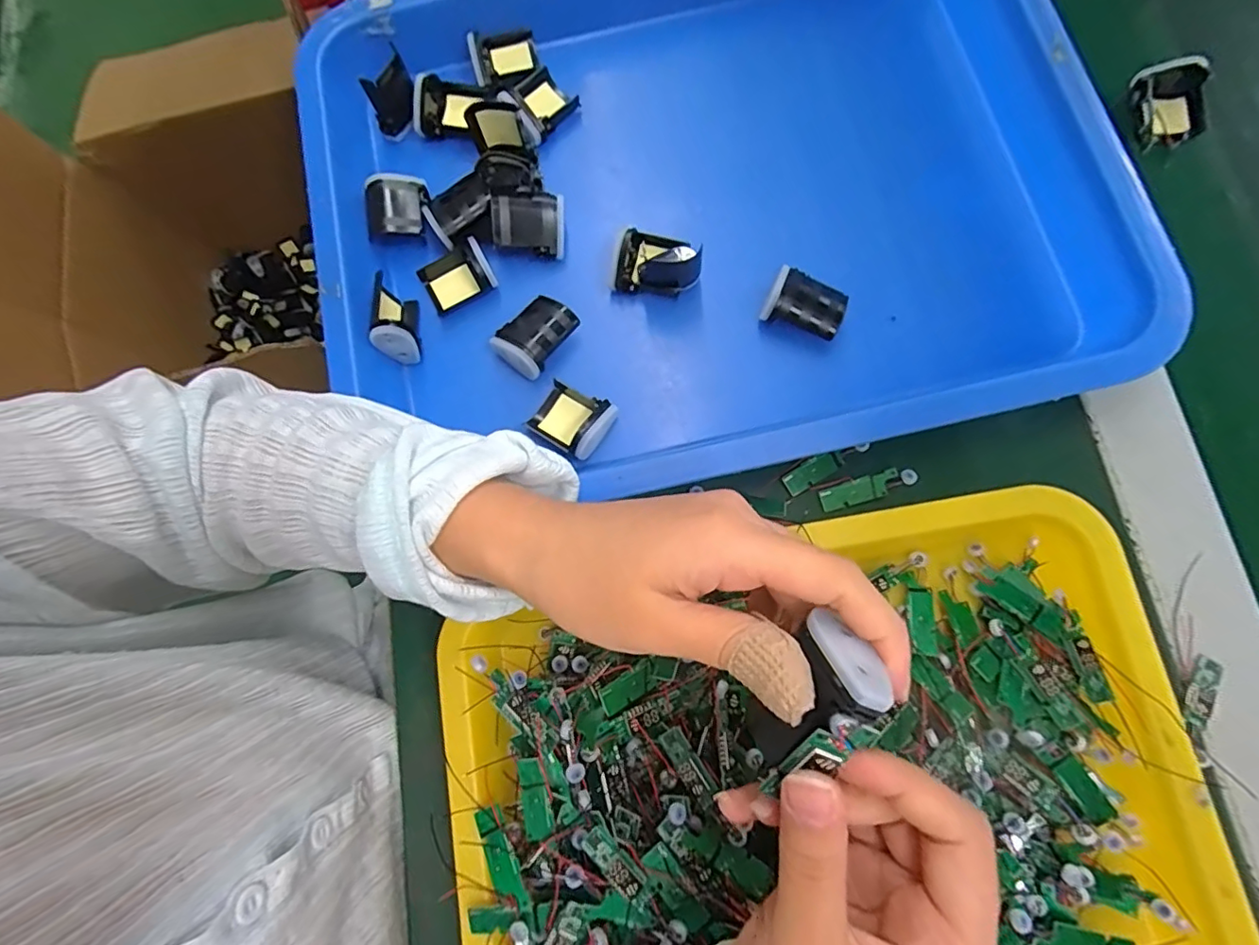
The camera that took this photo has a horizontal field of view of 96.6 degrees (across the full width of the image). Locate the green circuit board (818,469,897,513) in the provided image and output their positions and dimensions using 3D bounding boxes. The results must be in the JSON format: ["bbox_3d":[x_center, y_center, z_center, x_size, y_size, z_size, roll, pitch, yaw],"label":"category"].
[{"bbox_3d":[0.125,0.010,0.306,0.043,0.005,0.013,-16,78,0],"label":"green circuit board"}]

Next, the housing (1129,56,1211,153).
[{"bbox_3d":[0.341,-0.231,0.349,0.044,0.023,0.046,-8,78,2],"label":"housing"}]

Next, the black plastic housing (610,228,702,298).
[{"bbox_3d":[0.015,-0.124,0.322,0.050,0.031,0.032,3,79,4],"label":"black plastic housing"}]

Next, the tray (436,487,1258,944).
[{"bbox_3d":[0.097,0.156,0.250,0.351,0.041,0.261,-10,78,1],"label":"tray"}]

